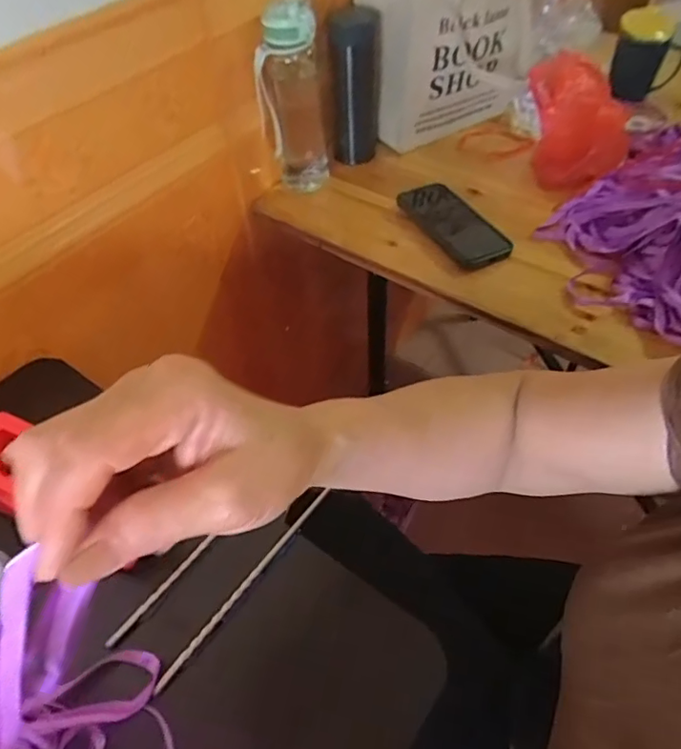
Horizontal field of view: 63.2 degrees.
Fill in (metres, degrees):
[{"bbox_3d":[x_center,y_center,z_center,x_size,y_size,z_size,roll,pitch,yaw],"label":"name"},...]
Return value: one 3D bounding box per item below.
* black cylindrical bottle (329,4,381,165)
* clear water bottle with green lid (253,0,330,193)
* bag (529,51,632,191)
[{"bbox_3d":[0.022,-0.401,0.779,0.067,0.187,0.058,-1,50,2],"label":"black cylindrical bottle"},{"bbox_3d":[-0.062,-0.358,0.725,0.085,0.227,0.064,-4,50,-1],"label":"clear water bottle with green lid"},{"bbox_3d":[0.318,-0.341,0.752,0.141,0.148,0.074,22,55,20],"label":"bag"}]

